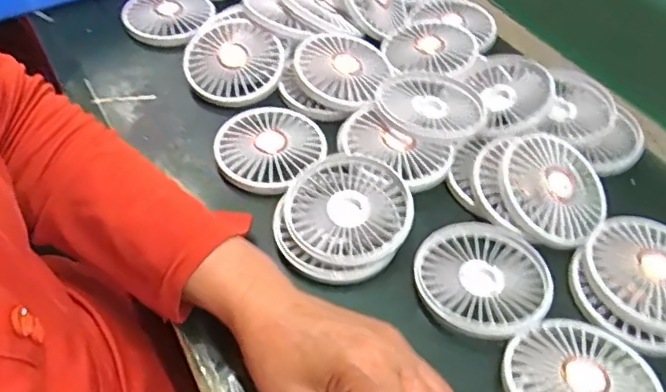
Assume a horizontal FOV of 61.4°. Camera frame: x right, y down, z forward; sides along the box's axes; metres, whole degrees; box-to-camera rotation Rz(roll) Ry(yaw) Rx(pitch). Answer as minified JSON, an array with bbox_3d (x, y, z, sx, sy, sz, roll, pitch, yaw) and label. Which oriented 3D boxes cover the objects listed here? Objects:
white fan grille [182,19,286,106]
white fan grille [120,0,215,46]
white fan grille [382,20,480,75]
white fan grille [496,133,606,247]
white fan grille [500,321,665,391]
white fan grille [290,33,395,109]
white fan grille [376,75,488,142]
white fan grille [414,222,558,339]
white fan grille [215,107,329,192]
[{"bbox_3d":[-0.090,-0.119,0.498,0.088,0.009,0.083,0,69,1],"label":"white fan grille"},{"bbox_3d":[-0.165,-0.179,0.556,0.083,0.021,0.083,3,49,-3],"label":"white fan grille"},{"bbox_3d":[0.090,-0.141,0.522,0.096,0.010,0.096,3,49,-3],"label":"white fan grille"},{"bbox_3d":[0.162,-0.007,0.414,0.081,0.017,0.084,41,61,3],"label":"white fan grille"},{"bbox_3d":[0.146,0.109,0.328,0.085,0.019,0.083,3,49,-3],"label":"white fan grille"},{"bbox_3d":[0.009,-0.112,0.479,0.083,0.012,0.080,-4,50,-9],"label":"white fan grille"},{"bbox_3d":[0.081,-0.073,0.459,0.086,0.011,0.086,0,49,-6],"label":"white fan grille"},{"bbox_3d":[0.101,0.056,0.382,0.088,0.014,0.087,3,49,-3],"label":"white fan grille"},{"bbox_3d":[-0.050,-0.039,0.449,0.085,0.014,0.082,3,49,-3],"label":"white fan grille"}]

